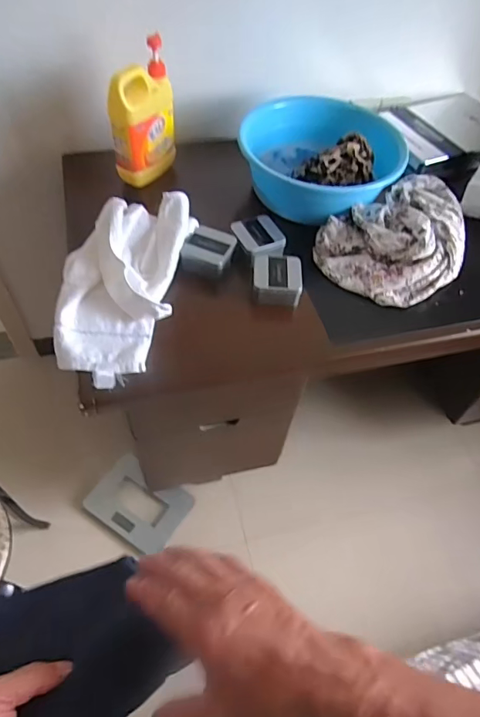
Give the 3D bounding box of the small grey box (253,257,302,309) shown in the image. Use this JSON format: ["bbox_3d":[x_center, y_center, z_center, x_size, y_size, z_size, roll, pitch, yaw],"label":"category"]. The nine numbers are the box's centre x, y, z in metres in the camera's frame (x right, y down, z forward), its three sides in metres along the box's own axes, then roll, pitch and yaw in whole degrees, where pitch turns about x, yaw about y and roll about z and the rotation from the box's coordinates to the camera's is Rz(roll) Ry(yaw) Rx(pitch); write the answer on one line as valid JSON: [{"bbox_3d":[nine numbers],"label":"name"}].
[{"bbox_3d":[0.067,-0.142,0.853,0.090,0.046,0.096,3,54,-2],"label":"small grey box"}]

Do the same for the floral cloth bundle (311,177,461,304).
[{"bbox_3d":[0.338,-0.248,0.925,0.365,0.085,0.239,-31,62,-24],"label":"floral cloth bundle"}]

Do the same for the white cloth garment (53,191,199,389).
[{"bbox_3d":[-0.220,-0.138,0.815,0.220,0.073,0.388,9,54,2],"label":"white cloth garment"}]

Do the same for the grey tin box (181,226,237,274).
[{"bbox_3d":[-0.058,-0.204,0.884,0.088,0.041,0.093,17,55,8],"label":"grey tin box"}]

